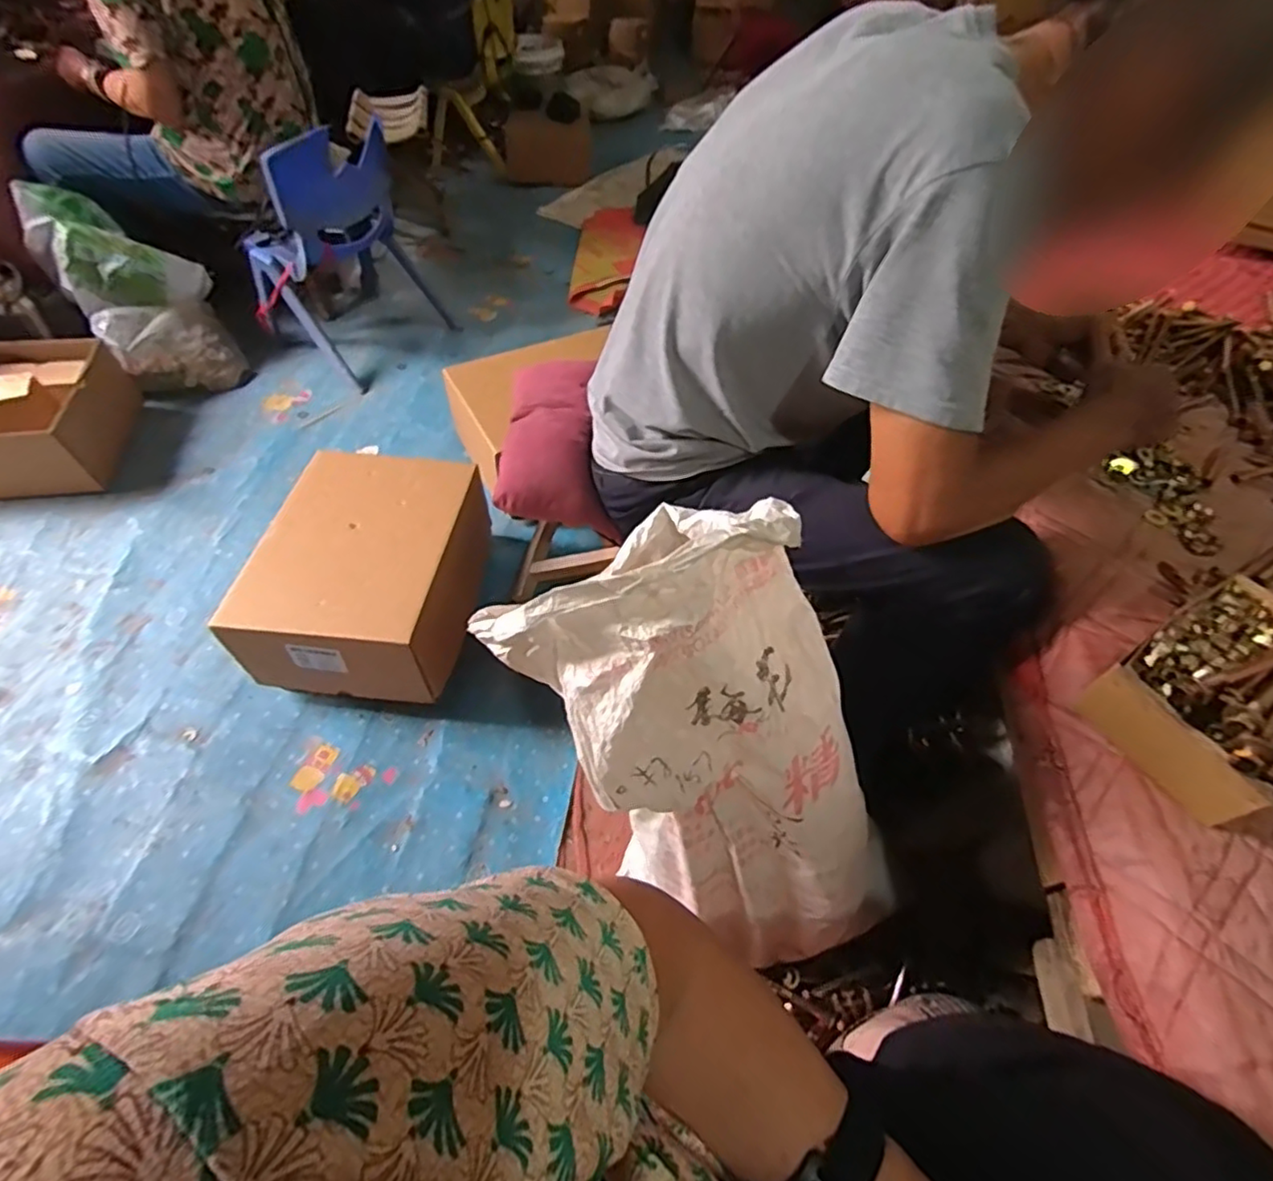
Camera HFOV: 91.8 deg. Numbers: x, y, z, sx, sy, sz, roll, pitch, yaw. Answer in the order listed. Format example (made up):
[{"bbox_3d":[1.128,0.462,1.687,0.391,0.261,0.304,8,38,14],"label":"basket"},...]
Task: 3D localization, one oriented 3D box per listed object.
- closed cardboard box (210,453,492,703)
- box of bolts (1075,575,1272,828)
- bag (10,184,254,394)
[{"bbox_3d":[-0.440,-0.030,1.033,0.299,0.162,0.374,6,54,2],"label":"closed cardboard box"},{"bbox_3d":[0.496,0.084,0.520,0.199,0.081,0.133,-28,60,-20],"label":"box of bolts"},{"bbox_3d":[-1.111,-0.664,1.393,0.268,0.357,0.304,-32,62,-22],"label":"bag"}]

